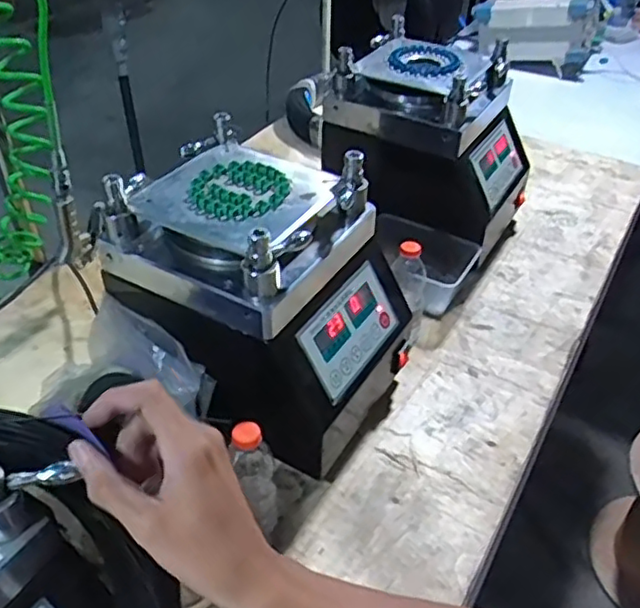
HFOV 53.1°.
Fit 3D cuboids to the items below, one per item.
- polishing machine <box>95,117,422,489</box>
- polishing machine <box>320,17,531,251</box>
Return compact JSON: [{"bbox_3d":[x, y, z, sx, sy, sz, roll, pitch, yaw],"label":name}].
[{"bbox_3d":[-0.059,0.001,0.725,0.261,0.290,0.214,23,45,24],"label":"polishing machine"},{"bbox_3d":[0.173,-0.241,1.008,0.257,0.289,0.216,29,47,29],"label":"polishing machine"}]

